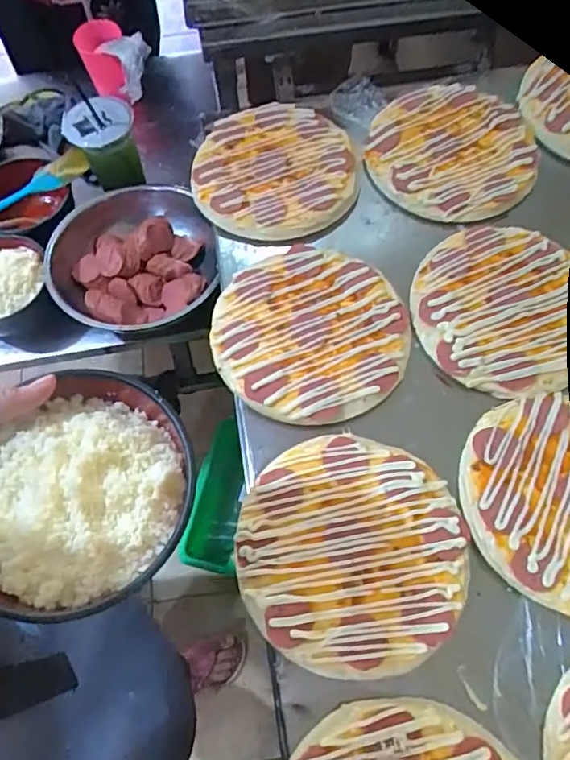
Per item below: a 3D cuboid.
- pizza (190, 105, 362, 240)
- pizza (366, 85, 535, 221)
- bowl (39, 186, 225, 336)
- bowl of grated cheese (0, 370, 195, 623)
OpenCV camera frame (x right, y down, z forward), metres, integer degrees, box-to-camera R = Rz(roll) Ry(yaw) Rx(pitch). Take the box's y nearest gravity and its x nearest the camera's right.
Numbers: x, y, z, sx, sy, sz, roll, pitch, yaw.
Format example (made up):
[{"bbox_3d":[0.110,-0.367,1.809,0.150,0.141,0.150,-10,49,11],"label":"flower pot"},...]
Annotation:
[{"bbox_3d":[-0.010,-0.245,0.647,0.191,0.019,0.172,-10,74,-2],"label":"pizza"},{"bbox_3d":[0.192,-0.270,0.649,0.184,0.016,0.178,0,74,1],"label":"pizza"},{"bbox_3d":[-0.207,-0.162,0.752,0.222,0.089,0.231,0,74,1],"label":"bowl"},{"bbox_3d":[-0.122,0.068,0.325,0.123,0.048,0.140,43,79,12],"label":"bowl of grated cheese"}]

